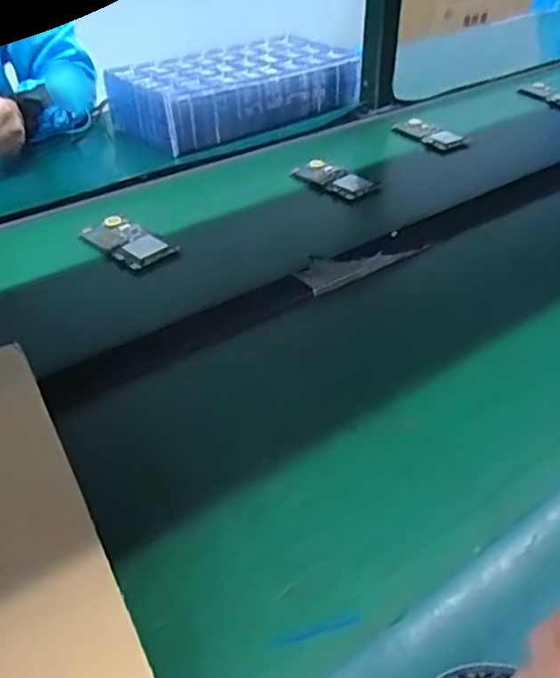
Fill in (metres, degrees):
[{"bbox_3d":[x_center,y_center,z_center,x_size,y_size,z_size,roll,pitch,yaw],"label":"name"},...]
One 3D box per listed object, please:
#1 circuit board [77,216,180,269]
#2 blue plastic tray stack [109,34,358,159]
[{"bbox_3d":[-0.180,-0.115,0.726,0.114,0.008,0.066,30,44,28],"label":"circuit board"},{"bbox_3d":[-0.072,-0.424,1.053,0.397,0.079,0.217,-24,45,-27],"label":"blue plastic tray stack"}]

